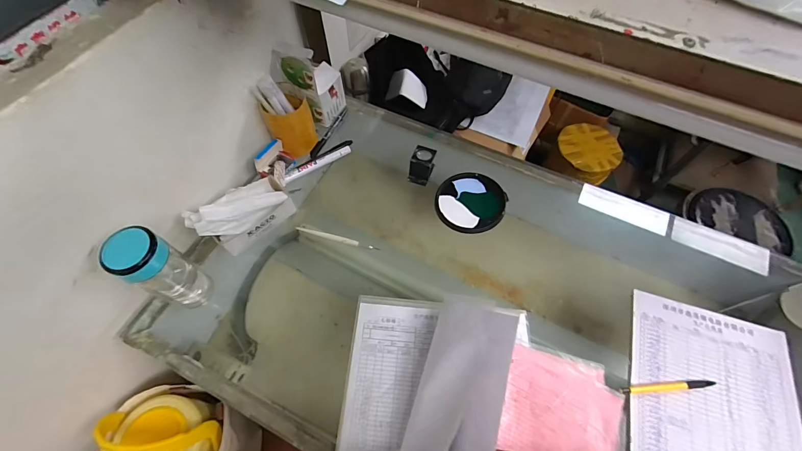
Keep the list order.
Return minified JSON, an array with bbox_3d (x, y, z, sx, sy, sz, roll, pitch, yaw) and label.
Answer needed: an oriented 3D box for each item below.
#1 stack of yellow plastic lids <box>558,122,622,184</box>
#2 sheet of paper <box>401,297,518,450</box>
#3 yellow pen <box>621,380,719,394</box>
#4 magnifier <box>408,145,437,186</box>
[{"bbox_3d":[0.713,-0.289,1.368,0.237,0.085,0.229,38,68,18],"label":"stack of yellow plastic lids"},{"bbox_3d":[0.064,0.243,0.443,0.119,0.029,0.296,4,73,42],"label":"sheet of paper"},{"bbox_3d":[0.375,0.226,0.504,0.137,0.011,0.011,-4,62,-3],"label":"yellow pen"},{"bbox_3d":[0.039,-0.111,0.668,0.043,0.047,0.053,10,62,5],"label":"magnifier"}]

